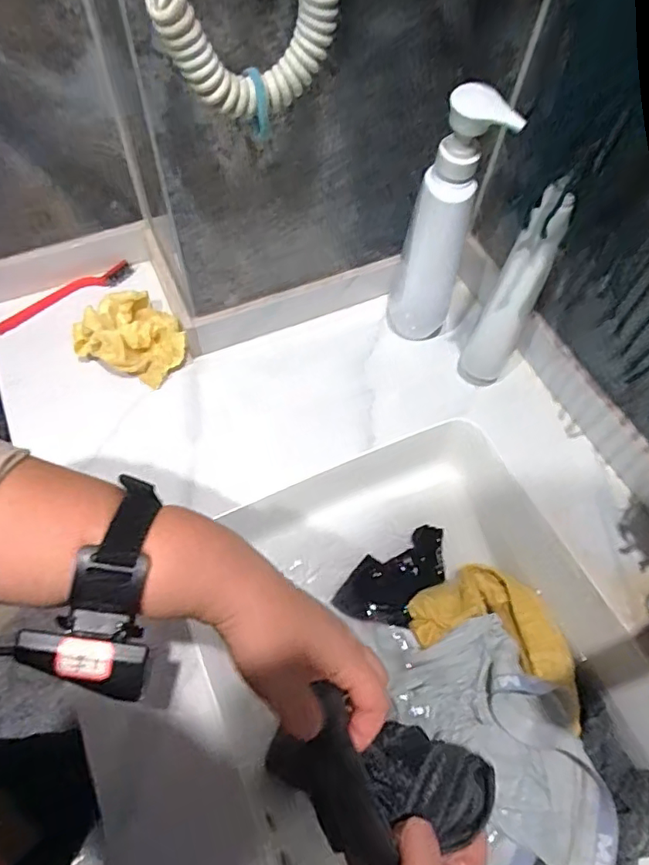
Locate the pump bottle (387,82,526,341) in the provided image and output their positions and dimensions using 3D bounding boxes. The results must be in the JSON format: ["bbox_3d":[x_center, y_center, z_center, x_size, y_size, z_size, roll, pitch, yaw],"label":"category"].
[{"bbox_3d":[0.114,-0.199,0.543,0.064,0.267,0.065,12,59,4],"label":"pump bottle"}]

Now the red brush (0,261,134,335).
[{"bbox_3d":[-0.303,-0.160,0.646,0.166,0.014,0.024,-31,65,-20],"label":"red brush"}]

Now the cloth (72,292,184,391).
[{"bbox_3d":[-0.208,-0.100,0.596,0.101,0.049,0.102,-36,67,-22],"label":"cloth"}]

